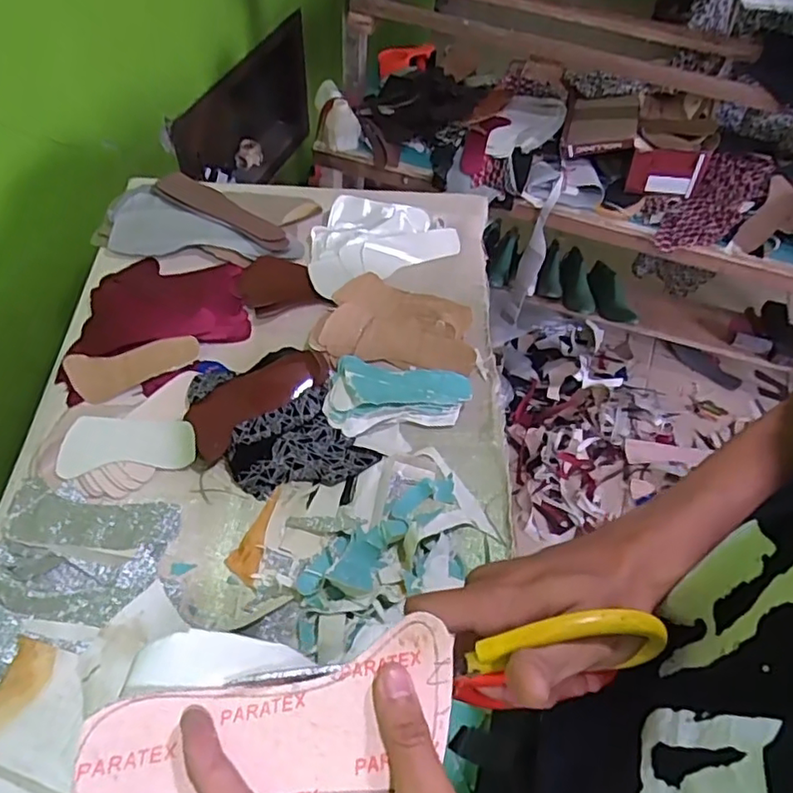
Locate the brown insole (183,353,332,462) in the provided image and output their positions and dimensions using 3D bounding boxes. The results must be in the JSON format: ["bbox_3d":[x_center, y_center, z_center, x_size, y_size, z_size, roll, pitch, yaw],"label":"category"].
[{"bbox_3d":[-0.181,0.001,0.774,0.069,0.031,0.189,40,62,22],"label":"brown insole"}]

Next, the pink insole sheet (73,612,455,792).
[{"bbox_3d":[-0.050,0.148,0.262,0.159,0.023,0.059,-9,56,-9],"label":"pink insole sheet"}]

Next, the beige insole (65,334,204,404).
[{"bbox_3d":[-0.349,-0.037,0.804,0.163,0.012,0.064,-11,84,-14],"label":"beige insole"}]

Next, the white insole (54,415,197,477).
[{"bbox_3d":[-0.323,0.056,0.724,0.154,0.009,0.067,-3,79,-9],"label":"white insole"}]

